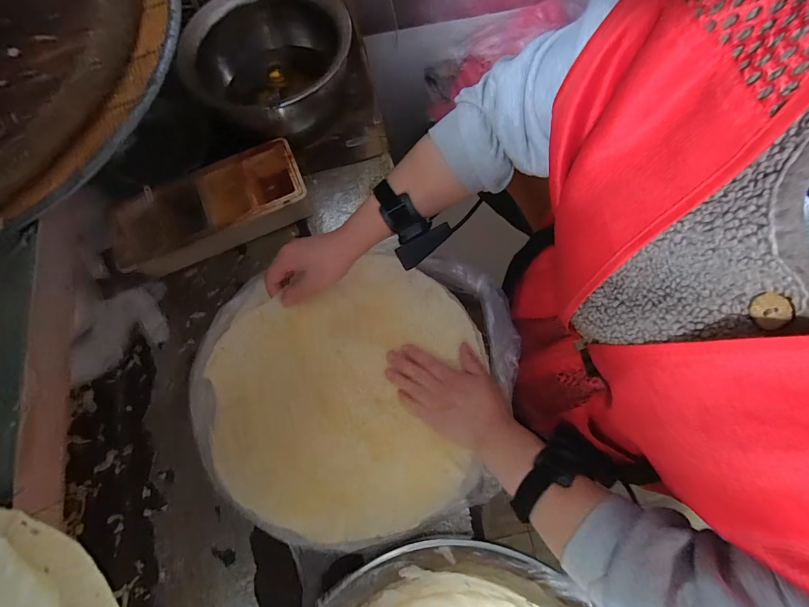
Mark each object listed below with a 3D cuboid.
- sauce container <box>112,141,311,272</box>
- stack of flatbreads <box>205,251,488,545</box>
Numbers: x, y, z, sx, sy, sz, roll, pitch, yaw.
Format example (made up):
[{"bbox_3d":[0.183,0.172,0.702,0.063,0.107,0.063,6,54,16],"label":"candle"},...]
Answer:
[{"bbox_3d":[-0.305,-0.149,0.589,0.298,0.073,0.116,-22,74,-5],"label":"sauce container"},{"bbox_3d":[-0.064,0.117,0.456,0.346,0.052,0.295,-25,74,-7],"label":"stack of flatbreads"}]

